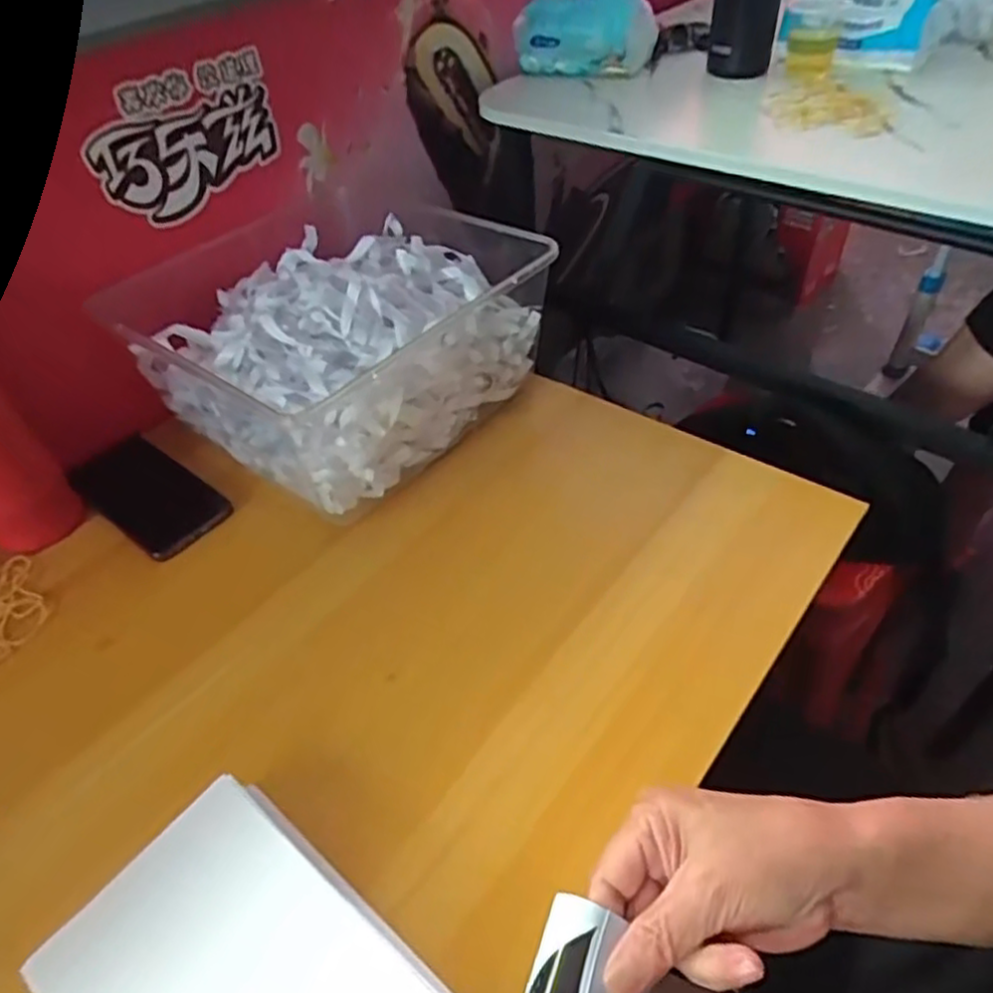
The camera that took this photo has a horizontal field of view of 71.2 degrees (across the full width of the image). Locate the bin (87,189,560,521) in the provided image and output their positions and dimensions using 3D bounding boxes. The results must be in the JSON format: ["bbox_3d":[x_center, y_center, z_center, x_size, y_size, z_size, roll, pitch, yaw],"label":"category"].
[{"bbox_3d":[-0.130,-0.142,0.641,0.298,0.138,0.265,-36,53,-26],"label":"bin"}]

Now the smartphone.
[{"bbox_3d":[-0.313,-0.007,0.612,0.178,0.015,0.080,27,53,28],"label":"smartphone"}]

